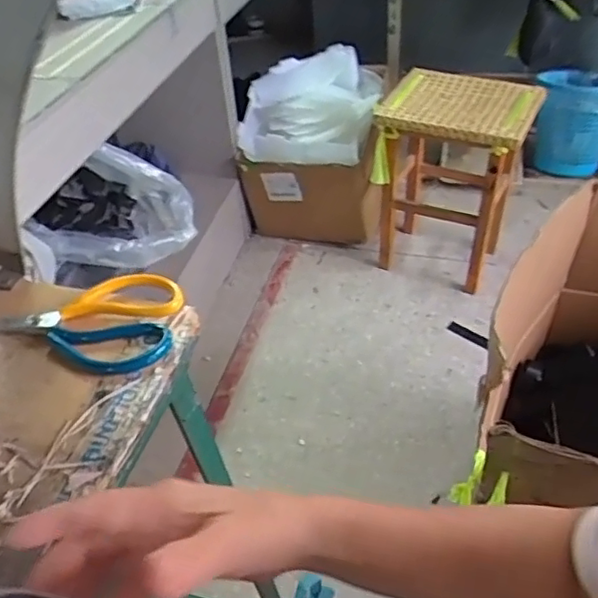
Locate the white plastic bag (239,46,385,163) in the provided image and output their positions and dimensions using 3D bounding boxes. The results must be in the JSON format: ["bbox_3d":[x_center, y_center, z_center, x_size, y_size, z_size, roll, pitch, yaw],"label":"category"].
[{"bbox_3d":[0.028,-0.548,1.732,0.375,0.155,0.413,4,42,9],"label":"white plastic bag"}]

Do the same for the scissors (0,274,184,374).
[{"bbox_3d":[-0.194,0.018,0.530,0.177,0.016,0.103,1,42,6],"label":"scissors"}]

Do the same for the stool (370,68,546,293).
[{"bbox_3d":[0.384,-0.300,1.617,0.361,0.481,0.305,15,45,20],"label":"stool"}]

